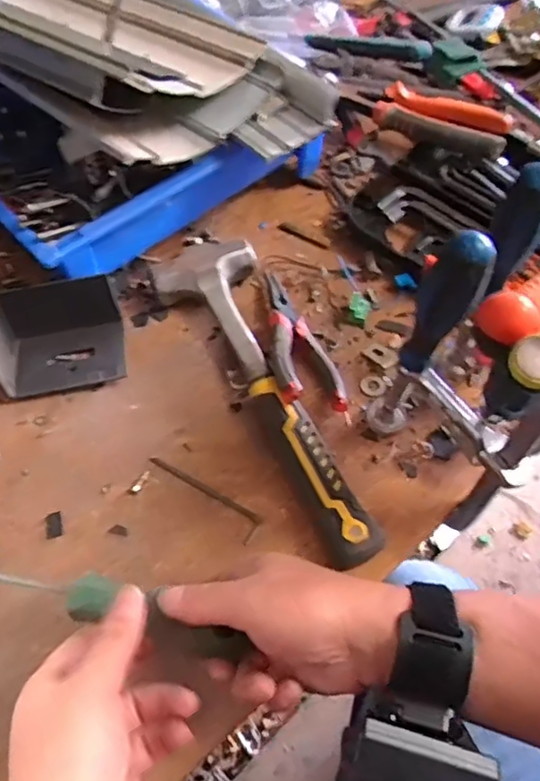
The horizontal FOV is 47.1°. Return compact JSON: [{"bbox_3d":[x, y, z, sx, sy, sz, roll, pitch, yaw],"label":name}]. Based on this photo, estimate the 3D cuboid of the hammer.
[{"bbox_3d":[-0.010,0.001,0.479,0.088,0.041,0.294,-18,57,-12],"label":"hammer"}]

